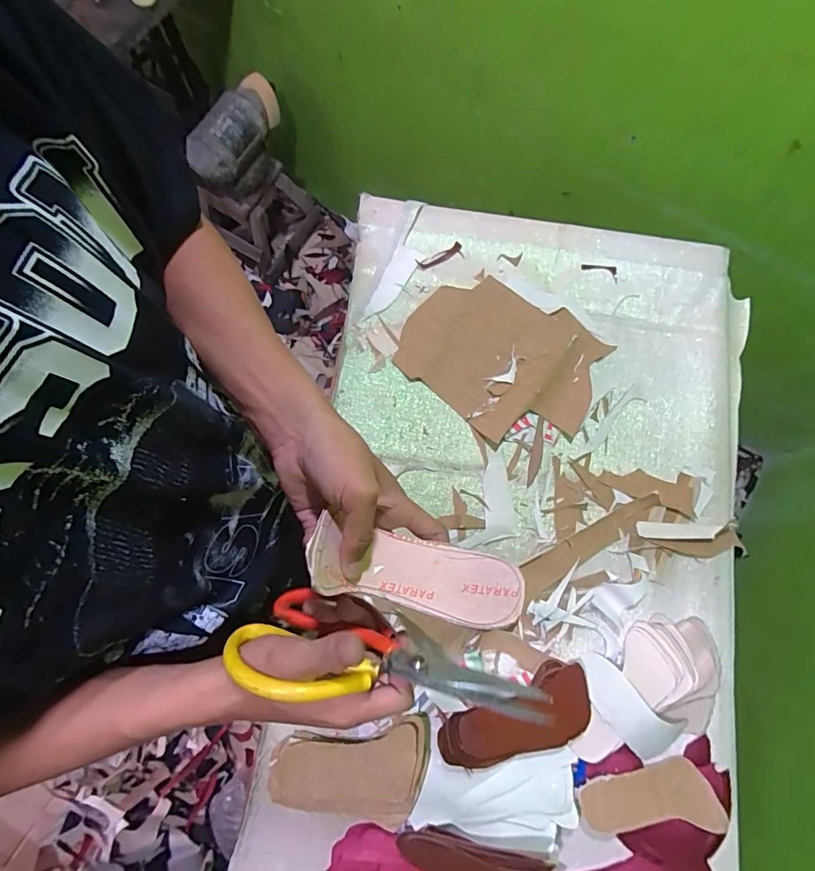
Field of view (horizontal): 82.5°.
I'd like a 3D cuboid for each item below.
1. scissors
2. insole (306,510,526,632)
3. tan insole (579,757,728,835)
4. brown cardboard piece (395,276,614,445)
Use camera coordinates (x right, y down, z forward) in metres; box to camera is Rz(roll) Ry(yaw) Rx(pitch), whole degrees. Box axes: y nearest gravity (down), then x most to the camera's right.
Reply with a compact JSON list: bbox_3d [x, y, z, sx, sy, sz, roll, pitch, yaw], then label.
[{"bbox_3d":[-0.016,0.156,0.309,0.210,0.099,0.018,14,105,18],"label":"scissors"},{"bbox_3d":[0.005,0.093,0.311,0.143,0.058,0.047,16,76,-11],"label":"insole"},{"bbox_3d":[0.298,0.446,0.574,0.162,0.008,0.069,-2,54,2],"label":"tan insole"},{"bbox_3d":[0.151,-0.125,0.727,0.297,0.008,0.236,38,78,7],"label":"brown cardboard piece"}]

